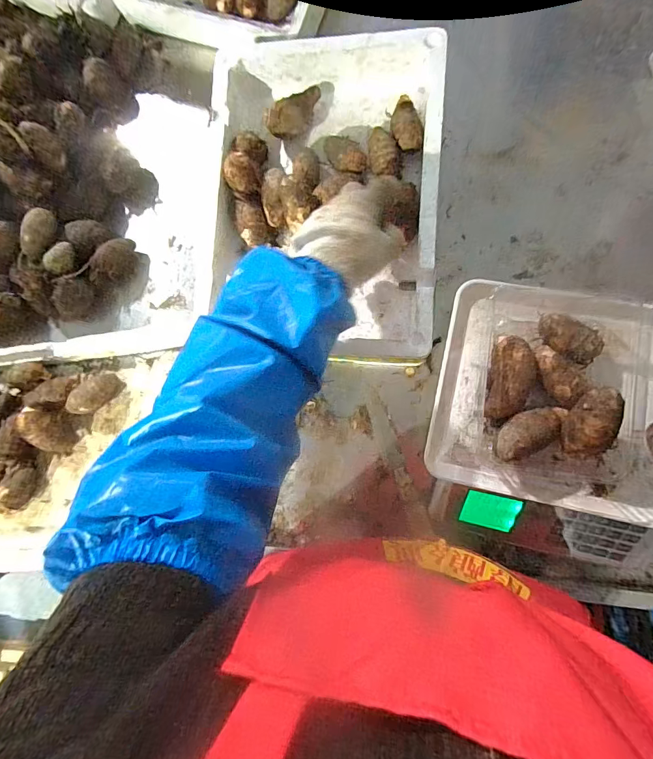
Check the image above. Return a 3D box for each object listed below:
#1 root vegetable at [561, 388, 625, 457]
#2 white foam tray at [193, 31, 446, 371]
[{"bbox_3d":[0.233,0.036,0.348,0.034,0.038,0.061,20,90,10],"label":"root vegetable"},{"bbox_3d":[-0.005,-0.222,0.492,0.289,0.067,0.383,5,87,9],"label":"white foam tray"}]

